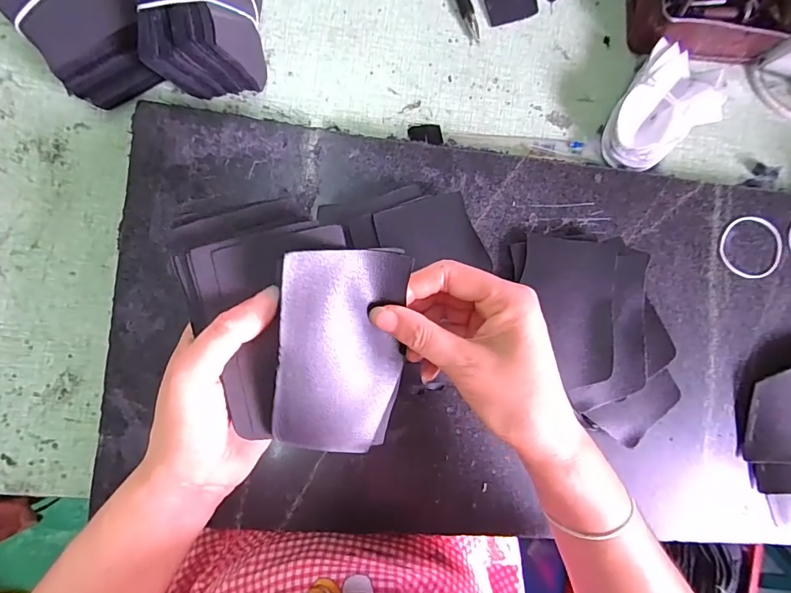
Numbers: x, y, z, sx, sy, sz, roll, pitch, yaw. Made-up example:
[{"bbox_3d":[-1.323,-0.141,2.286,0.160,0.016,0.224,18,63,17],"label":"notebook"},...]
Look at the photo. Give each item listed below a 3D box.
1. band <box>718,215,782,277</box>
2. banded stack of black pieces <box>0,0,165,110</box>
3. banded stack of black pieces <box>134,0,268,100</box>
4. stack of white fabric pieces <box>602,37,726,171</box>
[{"bbox_3d":[0.301,-0.042,0.376,0.058,0.006,0.053,2,87,-8],"label":"band"},{"bbox_3d":[-0.217,-0.203,0.307,0.077,0.051,0.128,-35,92,-8],"label":"banded stack of black pieces"},{"bbox_3d":[-0.135,-0.210,0.311,0.056,0.092,0.126,-5,89,14],"label":"banded stack of black pieces"},{"bbox_3d":[0.221,-0.151,0.376,0.072,0.035,0.104,34,83,-5],"label":"stack of white fabric pieces"}]

